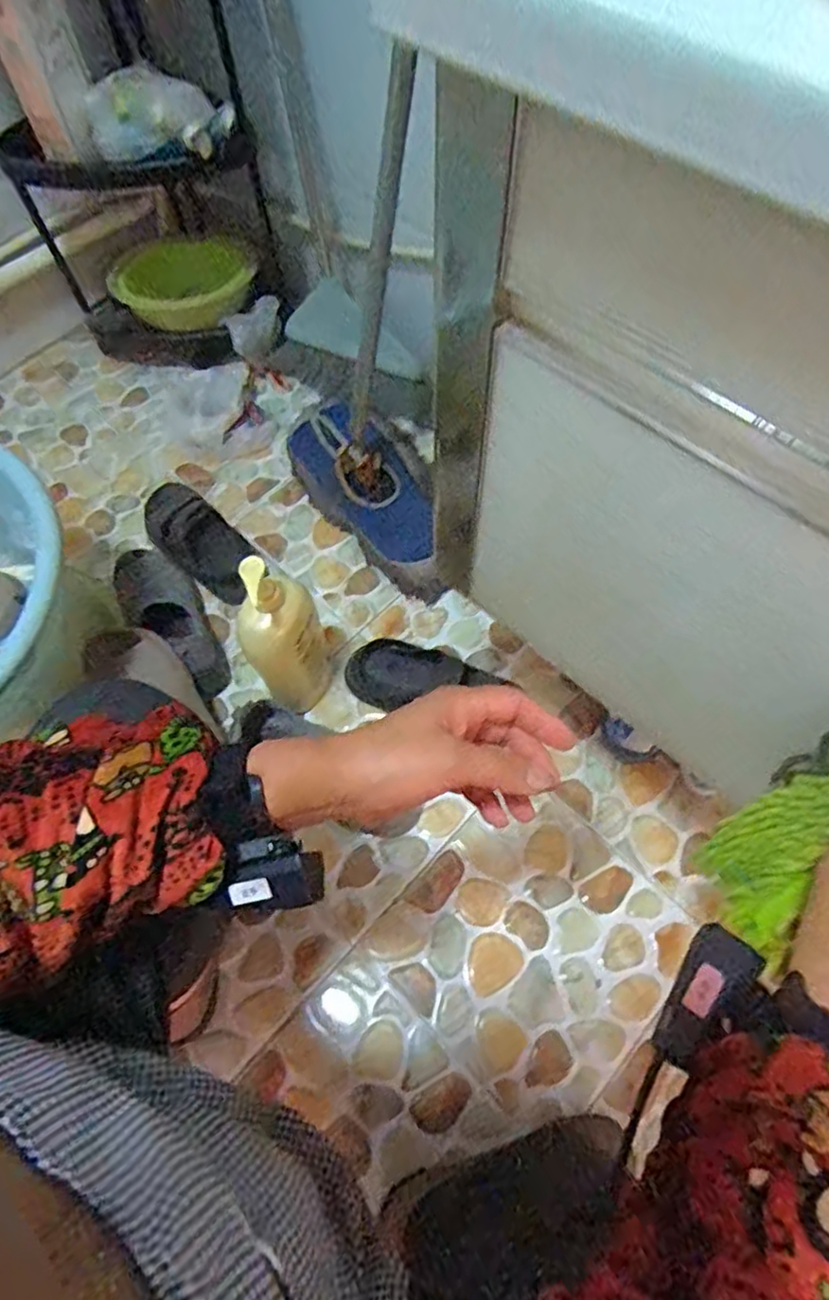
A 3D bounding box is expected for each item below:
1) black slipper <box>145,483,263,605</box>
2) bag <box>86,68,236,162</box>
[{"bbox_3d":[-0.347,-0.181,1.072,0.246,0.061,0.104,38,70,19],"label":"black slipper"},{"bbox_3d":[-0.354,-0.740,0.942,0.199,0.110,0.083,-16,64,-7],"label":"bag"}]

